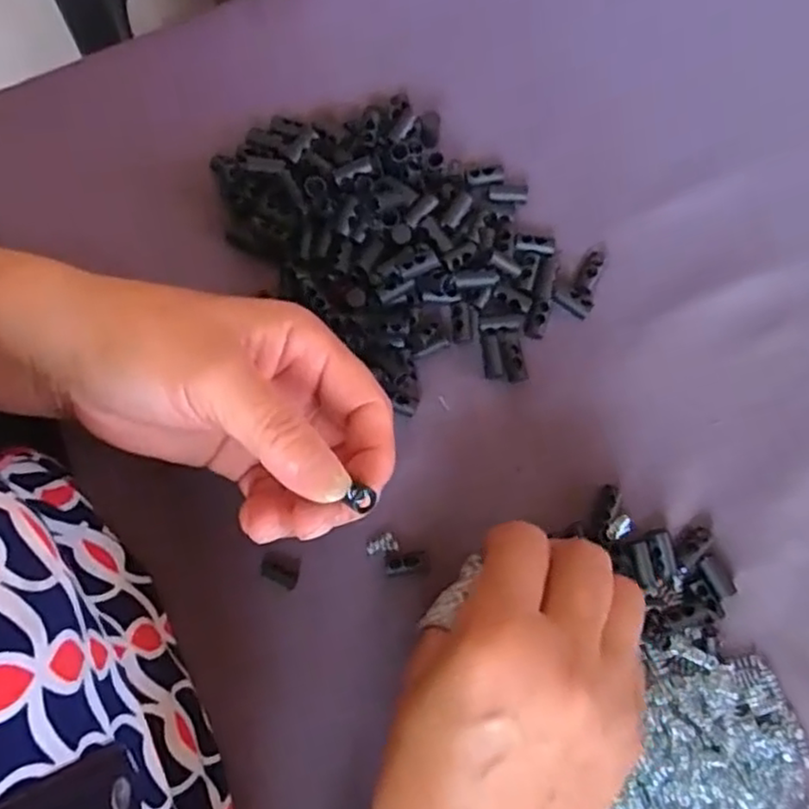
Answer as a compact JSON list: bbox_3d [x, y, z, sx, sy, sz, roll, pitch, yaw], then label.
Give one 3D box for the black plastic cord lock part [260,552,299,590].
[{"bbox_3d":[-0.055,0.073,0.301,0.017,0.004,0.013,12,79,4],"label":"black plastic cord lock part"}]

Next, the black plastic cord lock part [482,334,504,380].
[{"bbox_3d":[0.040,-0.022,0.309,0.007,0.004,0.020,-5,78,0],"label":"black plastic cord lock part"}]

